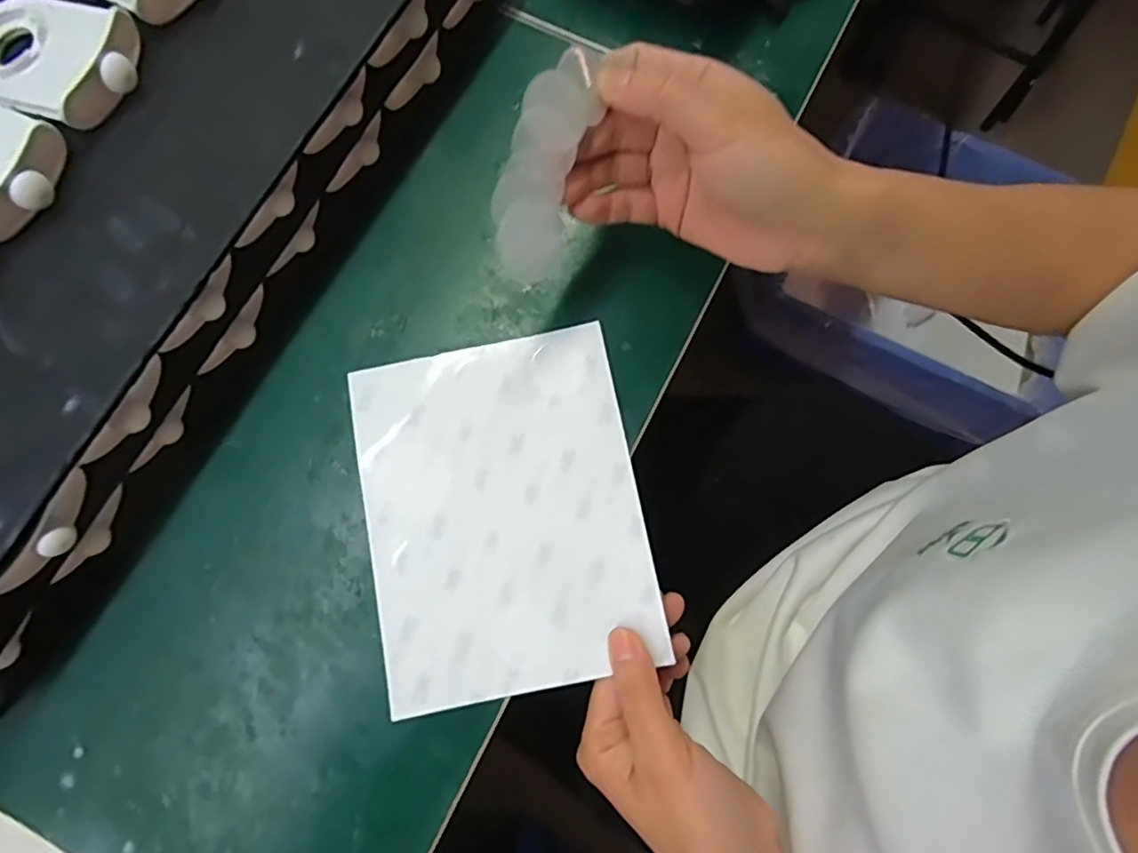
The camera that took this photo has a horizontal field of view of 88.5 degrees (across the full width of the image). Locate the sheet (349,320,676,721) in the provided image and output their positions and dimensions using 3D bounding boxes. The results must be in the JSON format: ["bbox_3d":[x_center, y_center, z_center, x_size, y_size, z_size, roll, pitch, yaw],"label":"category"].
[{"bbox_3d":[-0.033,0.042,0.294,0.135,0.010,0.171,-11,80,-2],"label":"sheet"}]

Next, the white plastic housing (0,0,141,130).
[{"bbox_3d":[-0.243,-0.174,0.269,0.089,0.016,0.059,23,80,4],"label":"white plastic housing"}]

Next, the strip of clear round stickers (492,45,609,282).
[{"bbox_3d":[-0.010,-0.111,0.249,0.008,0.037,0.091,36,114,45],"label":"strip of clear round stickers"}]

